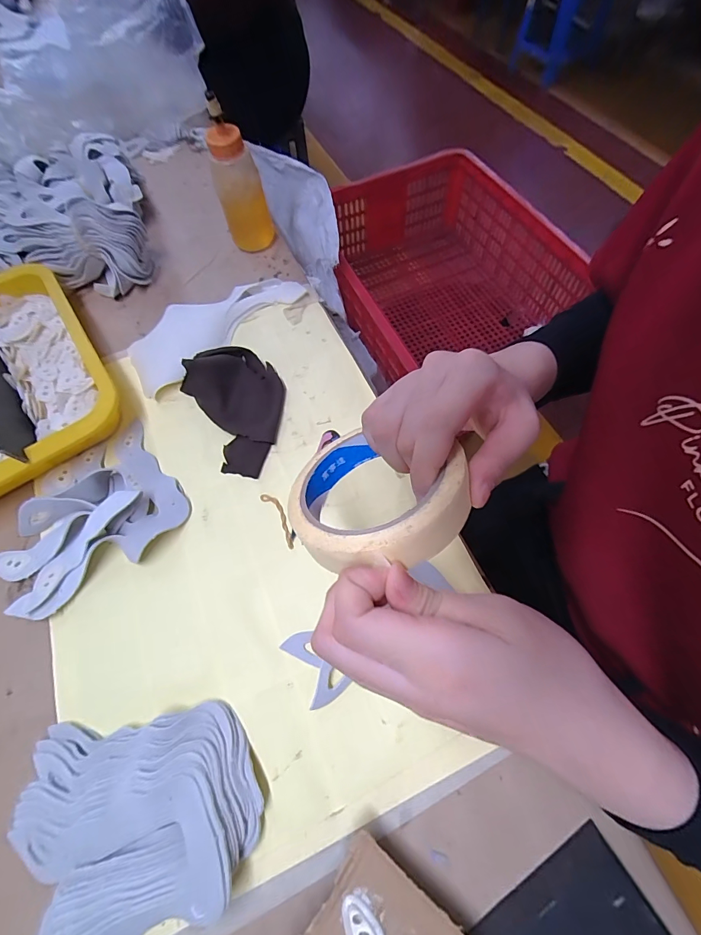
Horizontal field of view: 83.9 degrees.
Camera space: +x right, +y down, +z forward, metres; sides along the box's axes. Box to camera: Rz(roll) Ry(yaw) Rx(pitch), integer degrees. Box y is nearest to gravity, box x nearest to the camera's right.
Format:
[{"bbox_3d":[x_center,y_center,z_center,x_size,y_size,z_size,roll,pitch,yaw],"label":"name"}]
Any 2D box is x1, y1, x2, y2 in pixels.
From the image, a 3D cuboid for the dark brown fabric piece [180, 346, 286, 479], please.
[{"bbox_3d":[-0.101,-0.064,0.362,0.083,0.025,0.130,-29,65,-11],"label":"dark brown fabric piece"}]

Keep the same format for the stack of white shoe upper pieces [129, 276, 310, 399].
[{"bbox_3d":[-0.150,-0.161,0.423,0.191,0.010,0.078,-42,68,-17],"label":"stack of white shoe upper pieces"}]

